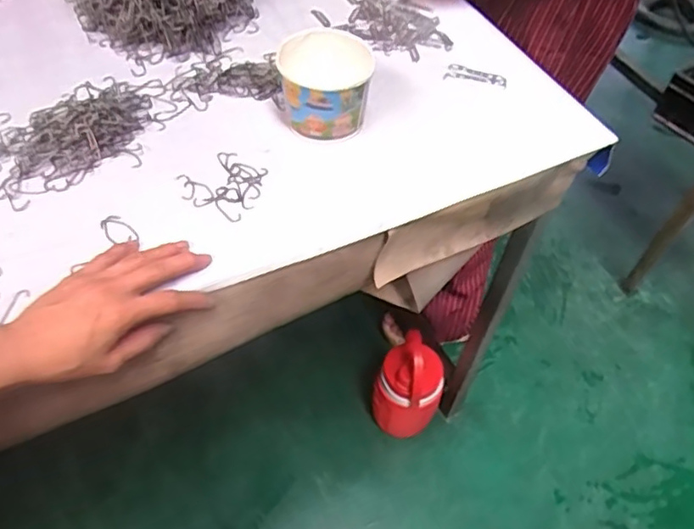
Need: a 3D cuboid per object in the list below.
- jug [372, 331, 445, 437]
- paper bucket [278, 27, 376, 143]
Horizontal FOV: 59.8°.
[{"bbox_3d":[0.116,0.242,1.140,0.115,0.249,0.112,1,54,-2],"label":"jug"},{"bbox_3d":[-0.022,-0.179,0.588,0.083,0.072,0.089,1,54,-2],"label":"paper bucket"}]

